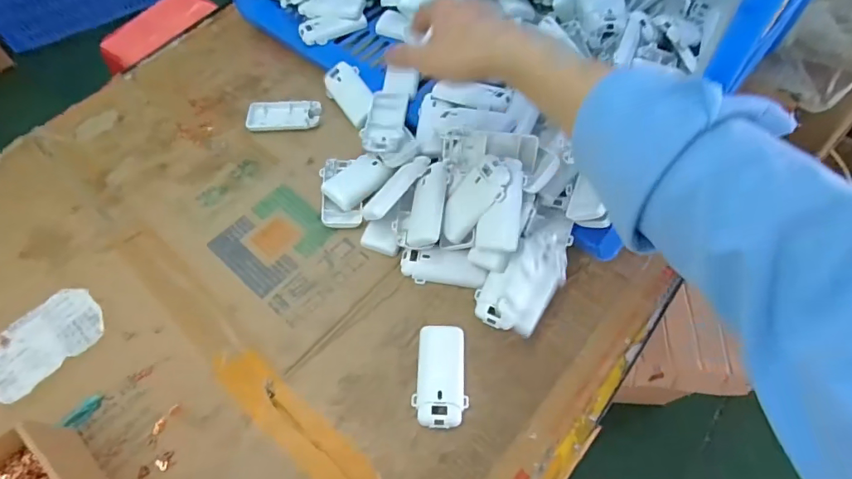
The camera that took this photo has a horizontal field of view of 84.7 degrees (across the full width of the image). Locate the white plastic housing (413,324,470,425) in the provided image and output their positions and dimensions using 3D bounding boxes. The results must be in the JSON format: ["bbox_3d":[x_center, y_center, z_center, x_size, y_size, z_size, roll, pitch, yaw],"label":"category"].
[{"bbox_3d":[0.014,0.130,0.451,0.048,0.010,0.094,-1,61,0],"label":"white plastic housing"}]

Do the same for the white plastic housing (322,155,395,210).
[{"bbox_3d":[-0.081,-0.068,0.543,0.050,0.010,0.072,37,67,19],"label":"white plastic housing"}]

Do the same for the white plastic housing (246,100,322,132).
[{"bbox_3d":[-0.189,-0.168,0.627,0.096,0.008,0.051,-3,61,-1],"label":"white plastic housing"}]

